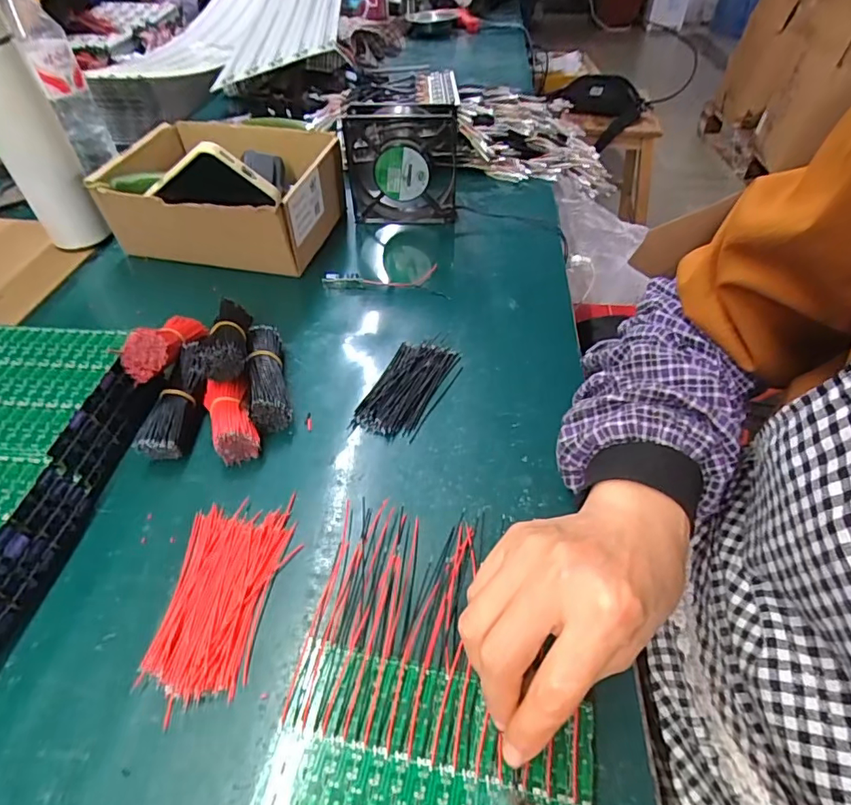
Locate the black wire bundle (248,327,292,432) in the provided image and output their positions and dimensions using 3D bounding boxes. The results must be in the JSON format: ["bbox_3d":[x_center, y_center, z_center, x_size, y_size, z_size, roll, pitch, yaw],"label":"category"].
[{"bbox_3d":[-0.129,-0.024,0.430,0.028,0.033,0.101,-10,47,-8],"label":"black wire bundle"}]

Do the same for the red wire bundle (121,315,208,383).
[{"bbox_3d":[-0.212,-0.053,0.429,0.033,0.035,0.102,-5,24,0],"label":"red wire bundle"}]

